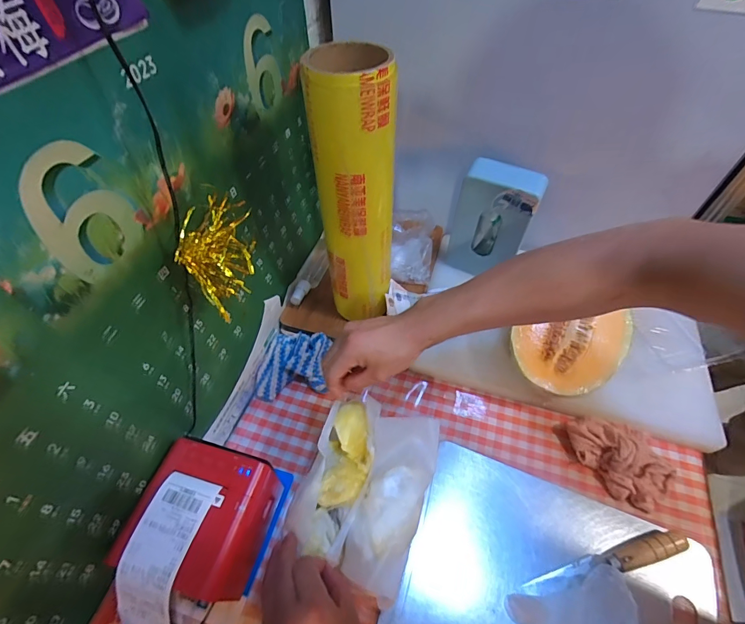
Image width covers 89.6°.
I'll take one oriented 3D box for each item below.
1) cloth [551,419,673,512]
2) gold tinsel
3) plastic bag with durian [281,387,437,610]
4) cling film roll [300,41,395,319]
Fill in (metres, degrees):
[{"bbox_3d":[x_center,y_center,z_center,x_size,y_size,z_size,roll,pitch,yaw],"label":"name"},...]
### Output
[{"bbox_3d":[0.328,0.187,0.495,0.095,0.038,0.129,-24,57,-17],"label":"cloth"},{"bbox_3d":[-0.153,-0.063,0.379,0.056,0.060,0.117,0,53,0],"label":"gold tinsel"},{"bbox_3d":[-0.005,0.191,0.427,0.132,0.052,0.184,17,55,12],"label":"plastic bag with durian"},{"bbox_3d":[-0.022,-0.128,0.474,0.086,0.329,0.089,0,53,0],"label":"cling film roll"}]

